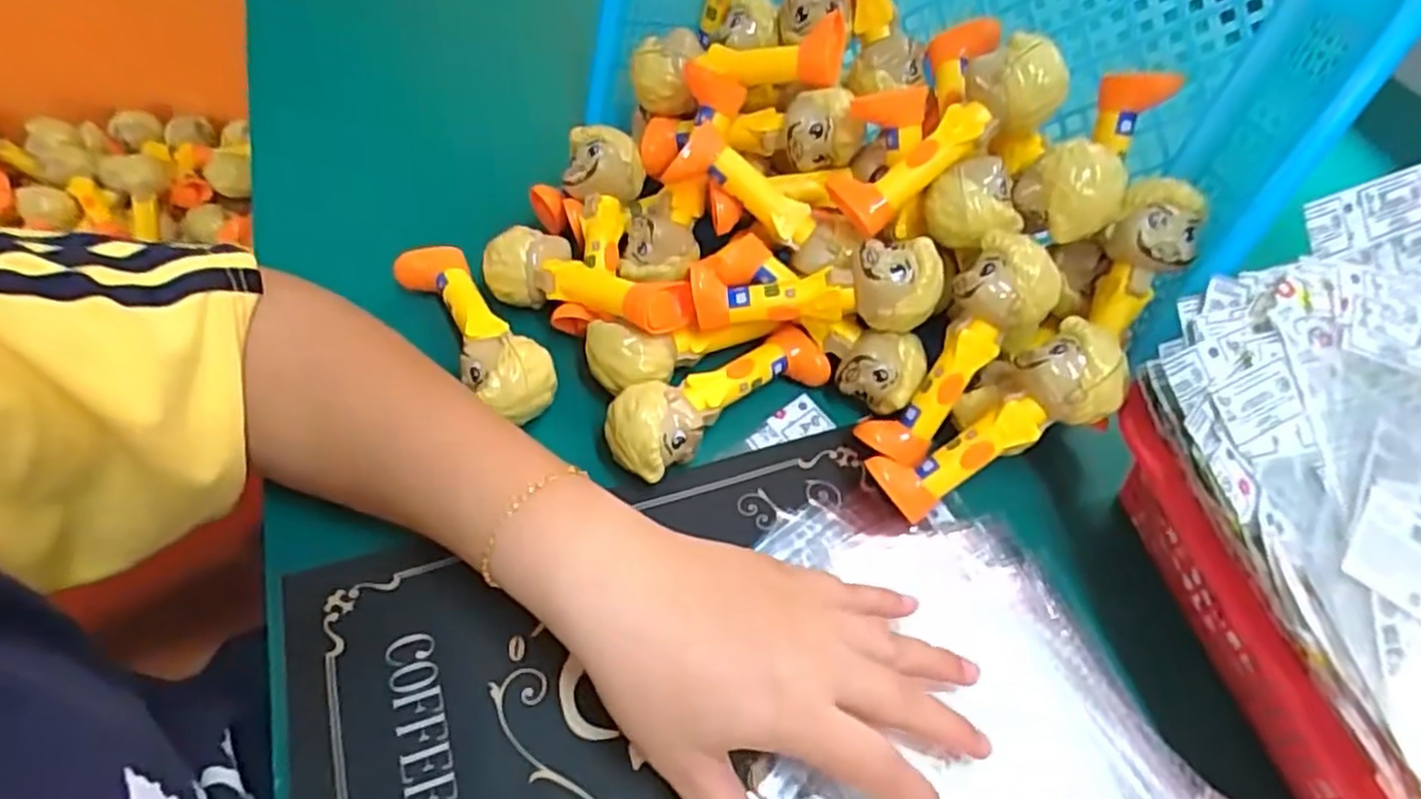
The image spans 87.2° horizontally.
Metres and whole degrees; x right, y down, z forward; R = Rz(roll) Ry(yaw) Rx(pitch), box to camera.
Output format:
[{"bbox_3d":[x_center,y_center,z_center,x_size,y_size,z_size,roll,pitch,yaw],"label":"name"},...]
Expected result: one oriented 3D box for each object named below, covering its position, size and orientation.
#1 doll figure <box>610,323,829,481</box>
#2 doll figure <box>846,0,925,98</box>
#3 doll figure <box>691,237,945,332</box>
[{"bbox_3d":[0.004,-0.003,0.385,0.127,0.043,0.042,-32,64,-22],"label":"doll figure"},{"bbox_3d":[0.090,-0.224,0.407,0.030,0.106,0.036,-20,22,-16],"label":"doll figure"},{"bbox_3d":[0.053,-0.057,0.375,0.121,0.037,0.034,2,56,-4],"label":"doll figure"}]

